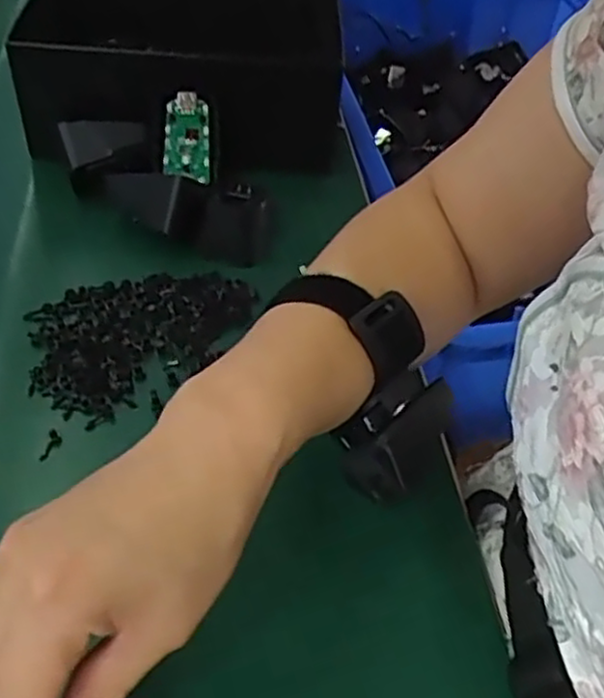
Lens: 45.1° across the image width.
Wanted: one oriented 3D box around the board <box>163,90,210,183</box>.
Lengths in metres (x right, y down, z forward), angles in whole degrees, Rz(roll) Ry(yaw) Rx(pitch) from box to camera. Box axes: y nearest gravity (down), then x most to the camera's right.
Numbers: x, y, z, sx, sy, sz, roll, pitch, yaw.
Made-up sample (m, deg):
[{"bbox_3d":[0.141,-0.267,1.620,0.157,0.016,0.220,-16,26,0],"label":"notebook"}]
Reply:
[{"bbox_3d":[-0.081,-0.151,0.517,0.032,0.060,0.012,1,5,-11],"label":"board"}]

